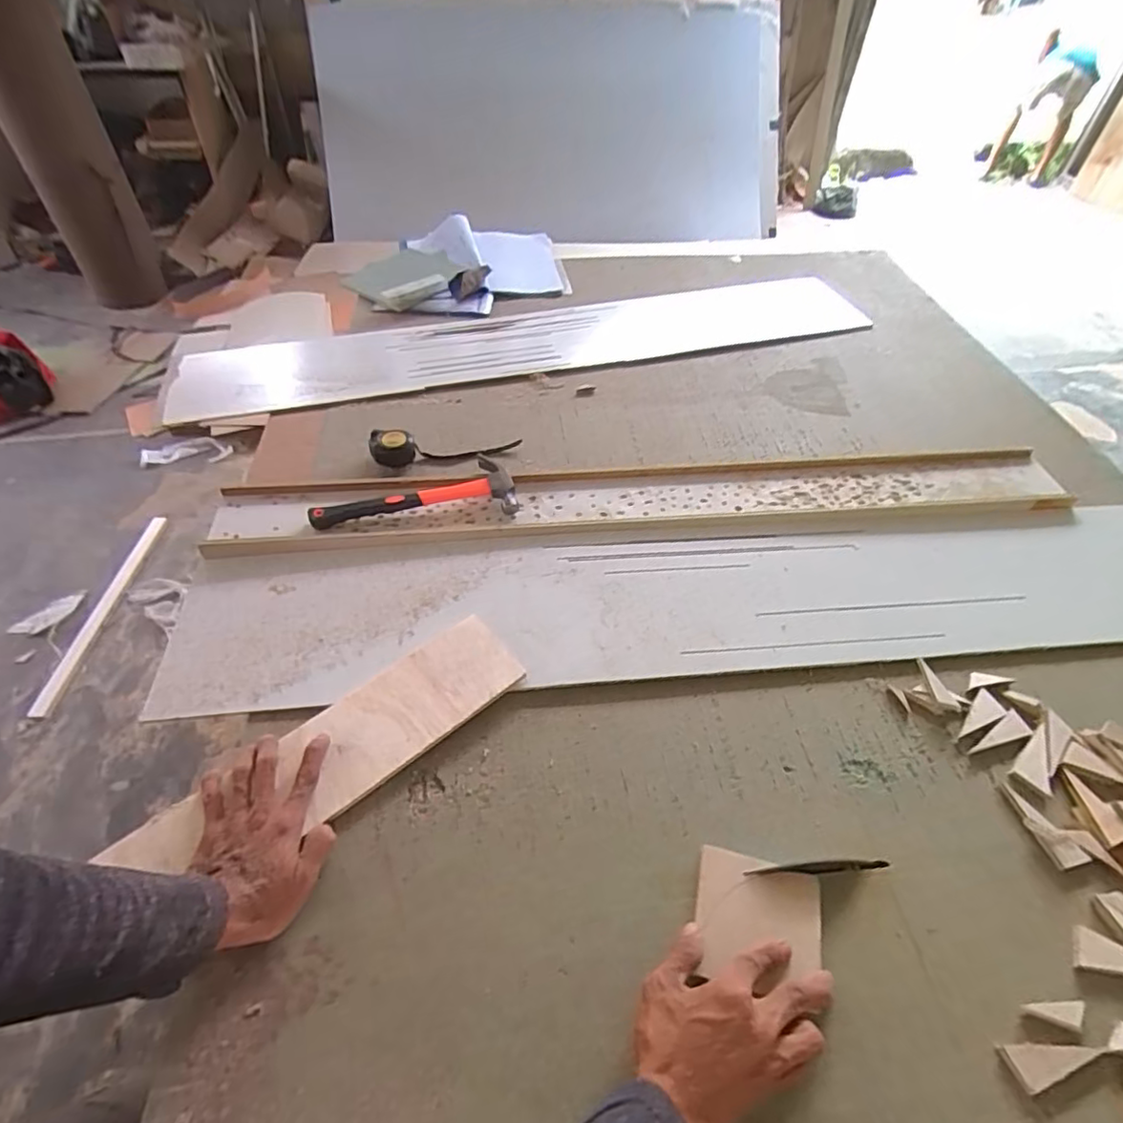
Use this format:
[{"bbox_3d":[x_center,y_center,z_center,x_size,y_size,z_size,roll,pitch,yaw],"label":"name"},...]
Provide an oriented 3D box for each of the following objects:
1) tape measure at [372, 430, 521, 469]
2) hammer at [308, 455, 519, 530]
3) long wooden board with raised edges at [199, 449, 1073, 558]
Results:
[{"bbox_3d":[-0.171,-0.175,0.898,0.222,0.043,0.052,-7,50,-6],"label":"tape measure"},{"bbox_3d":[-0.199,-0.100,0.824,0.270,0.034,0.112,-6,50,-5],"label":"hammer"},{"bbox_3d":[0.115,-0.088,0.832,1.126,0.029,0.117,-4,50,-4],"label":"long wooden board with raised edges"}]

